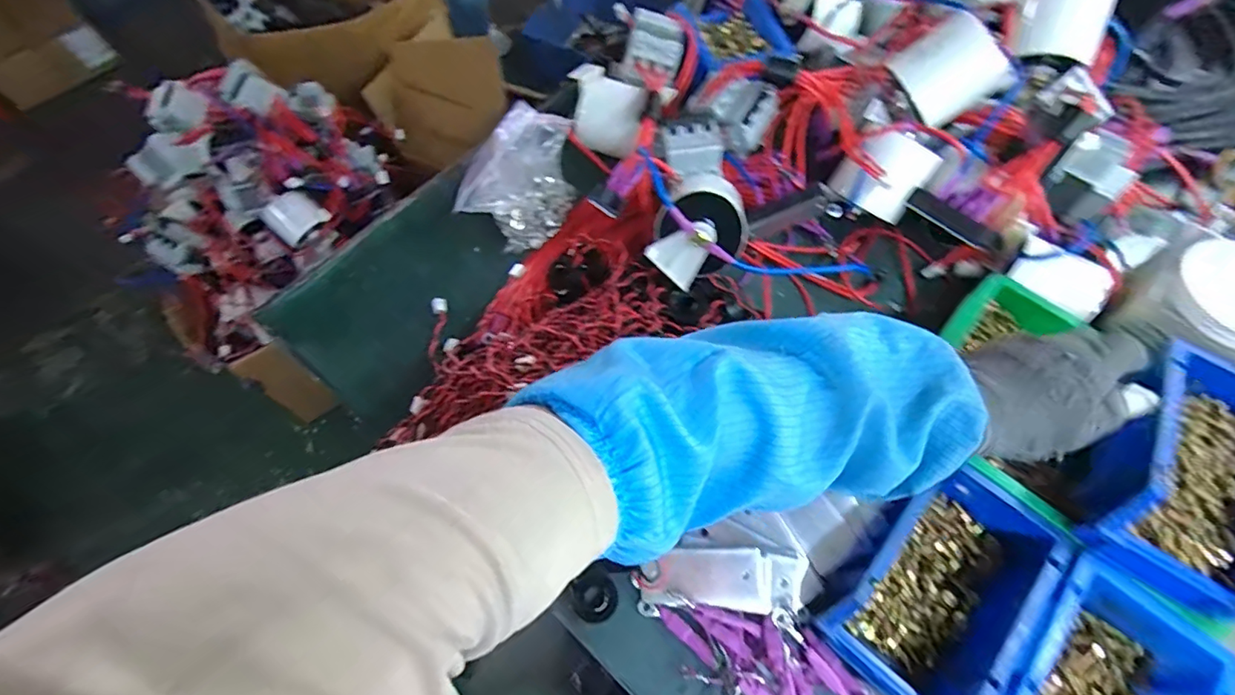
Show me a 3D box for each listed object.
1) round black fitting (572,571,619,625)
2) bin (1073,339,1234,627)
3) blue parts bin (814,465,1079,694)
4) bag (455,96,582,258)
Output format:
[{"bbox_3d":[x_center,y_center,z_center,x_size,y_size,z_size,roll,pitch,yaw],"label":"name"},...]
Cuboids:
[{"bbox_3d":[-0.017,0.193,0.412,0.035,0.011,0.033,0,64,-1],"label":"round black fitting"},{"bbox_3d":[0.400,0.085,0.371,0.104,0.061,0.166,31,67,13],"label":"bin"},{"bbox_3d":[0.234,0.173,0.392,0.101,0.062,0.164,40,69,17],"label":"blue parts bin"},{"bbox_3d":[-0.085,-0.161,0.520,0.137,0.131,0.058,-41,71,-19],"label":"bag"}]

